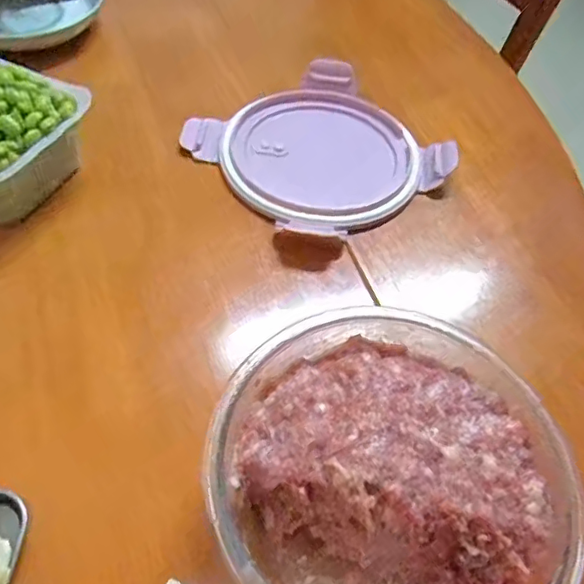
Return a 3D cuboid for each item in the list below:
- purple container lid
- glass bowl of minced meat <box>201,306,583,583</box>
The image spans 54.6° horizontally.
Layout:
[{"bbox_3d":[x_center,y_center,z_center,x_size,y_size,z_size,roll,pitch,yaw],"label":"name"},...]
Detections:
[{"bbox_3d":[0.024,-0.117,0.457,0.160,0.019,0.160,-30,62,-24],"label":"purple container lid"},{"bbox_3d":[0.047,0.091,0.280,0.161,0.068,0.151,3,53,-3],"label":"glass bowl of minced meat"}]

